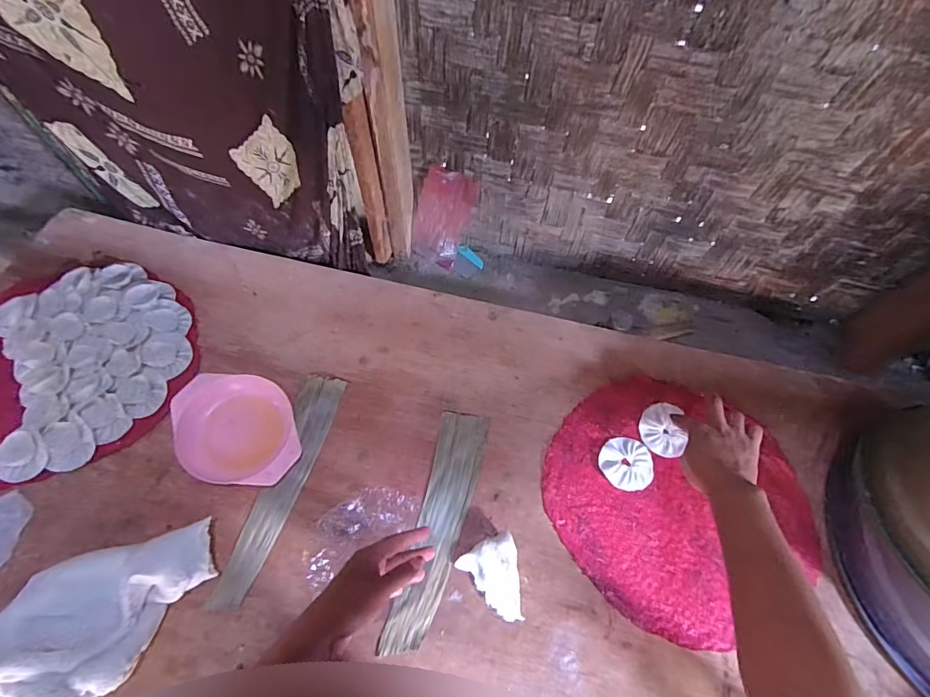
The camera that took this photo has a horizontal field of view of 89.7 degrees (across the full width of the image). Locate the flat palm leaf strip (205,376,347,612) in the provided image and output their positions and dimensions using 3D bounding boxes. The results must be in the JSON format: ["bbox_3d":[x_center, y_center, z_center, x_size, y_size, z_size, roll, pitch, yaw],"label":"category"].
[{"bbox_3d":[-0.241,0.177,0.620,0.054,0.010,0.306,15,63,4],"label":"flat palm leaf strip"}]

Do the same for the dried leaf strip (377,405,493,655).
[{"bbox_3d":[-0.033,0.226,0.604,0.064,0.005,0.297,15,63,4],"label":"dried leaf strip"}]

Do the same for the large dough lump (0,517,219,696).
[{"bbox_3d":[-0.397,0.298,0.517,0.242,0.060,0.142,-25,66,-14],"label":"large dough lump"}]

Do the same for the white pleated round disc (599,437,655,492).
[{"bbox_3d":[0.226,0.160,0.652,0.073,0.004,0.073,14,63,4],"label":"white pleated round disc"}]

